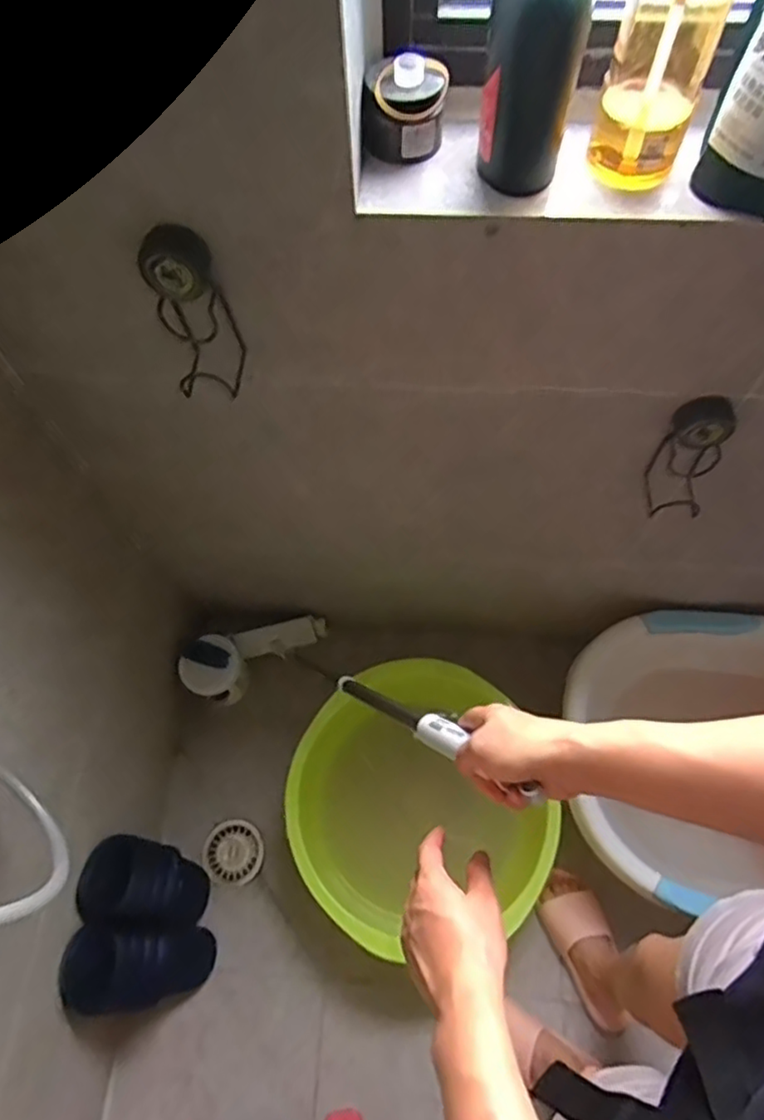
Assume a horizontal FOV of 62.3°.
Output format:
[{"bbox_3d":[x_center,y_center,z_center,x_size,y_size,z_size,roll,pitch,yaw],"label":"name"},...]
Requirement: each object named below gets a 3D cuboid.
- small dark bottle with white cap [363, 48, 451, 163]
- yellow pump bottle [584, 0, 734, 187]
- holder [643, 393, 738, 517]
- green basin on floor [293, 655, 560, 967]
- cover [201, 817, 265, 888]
[{"bbox_3d":[0.019,-0.369,0.516,0.067,0.058,0.059,3,64,3],"label":"small dark bottle with white cap"},{"bbox_3d":[0.208,-0.385,0.444,0.070,0.203,0.080,20,66,10],"label":"yellow pump bottle"},{"bbox_3d":[0.361,-0.118,0.738,0.077,0.166,0.053,2,64,2],"label":"holder"},{"bbox_3d":[0.063,0.436,1.107,0.425,0.218,0.461,0,64,1],"label":"green basin on floor"},{"bbox_3d":[-0.285,0.565,1.220,0.116,0.006,0.115,-32,72,-37],"label":"cover"}]

